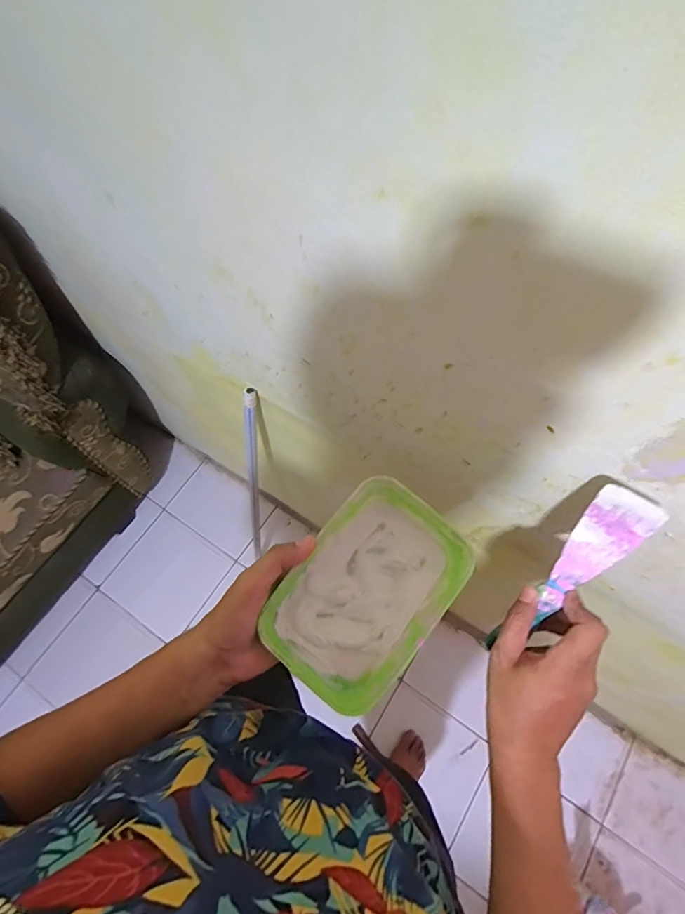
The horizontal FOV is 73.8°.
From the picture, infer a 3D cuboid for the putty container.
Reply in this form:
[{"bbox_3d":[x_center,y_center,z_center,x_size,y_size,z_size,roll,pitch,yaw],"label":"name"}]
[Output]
[{"bbox_3d":[0.022,0.118,0.394,0.116,0.065,0.170,36,73,13],"label":"putty container"}]

